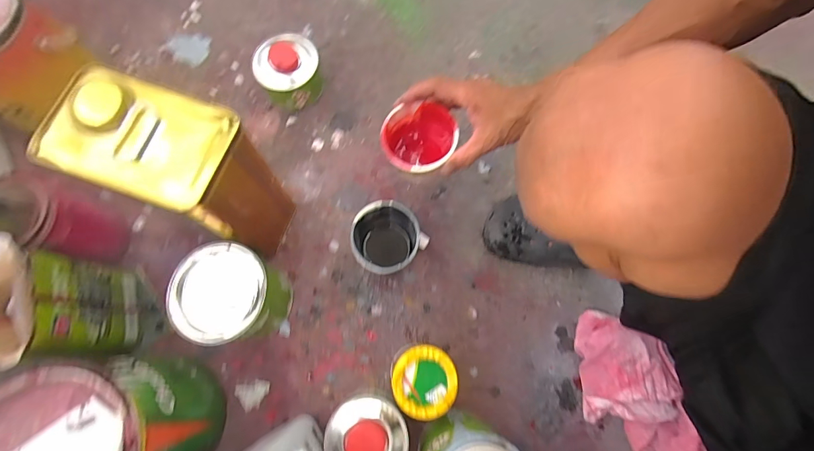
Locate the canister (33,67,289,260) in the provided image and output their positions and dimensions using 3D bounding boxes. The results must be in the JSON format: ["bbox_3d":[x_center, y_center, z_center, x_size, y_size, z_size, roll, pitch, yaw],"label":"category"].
[{"bbox_3d":[-0.259,-0.052,0.480,0.172,0.253,0.111,16,75,2],"label":"canister"}]

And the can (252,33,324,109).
[{"bbox_3d":[-0.192,-0.249,0.634,0.101,0.072,0.110,1,75,-2],"label":"can"}]

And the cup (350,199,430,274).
[{"bbox_3d":[-0.029,0.024,0.550,0.094,0.088,0.100,1,75,-2],"label":"cup"}]

